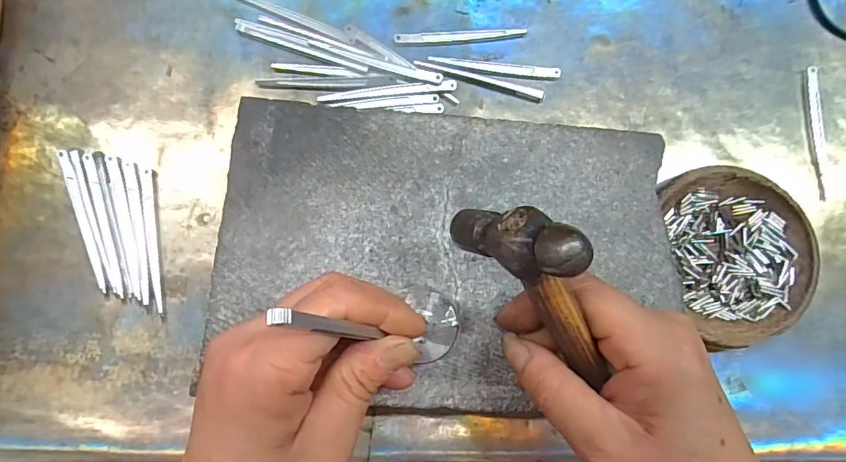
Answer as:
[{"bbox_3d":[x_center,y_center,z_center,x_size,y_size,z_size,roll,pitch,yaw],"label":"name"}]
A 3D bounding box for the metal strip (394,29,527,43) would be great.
[{"bbox_3d":[0.025,-0.132,0.319,0.088,0.004,0.007,-6,84,-5],"label":"metal strip"}]

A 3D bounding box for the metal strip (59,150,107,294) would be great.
[{"bbox_3d":[-0.207,-0.006,0.289,0.006,0.004,0.090,-19,85,-6],"label":"metal strip"}]

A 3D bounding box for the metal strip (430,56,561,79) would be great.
[{"bbox_3d":[0.049,-0.110,0.318,0.087,0.005,0.009,4,83,-3],"label":"metal strip"}]

